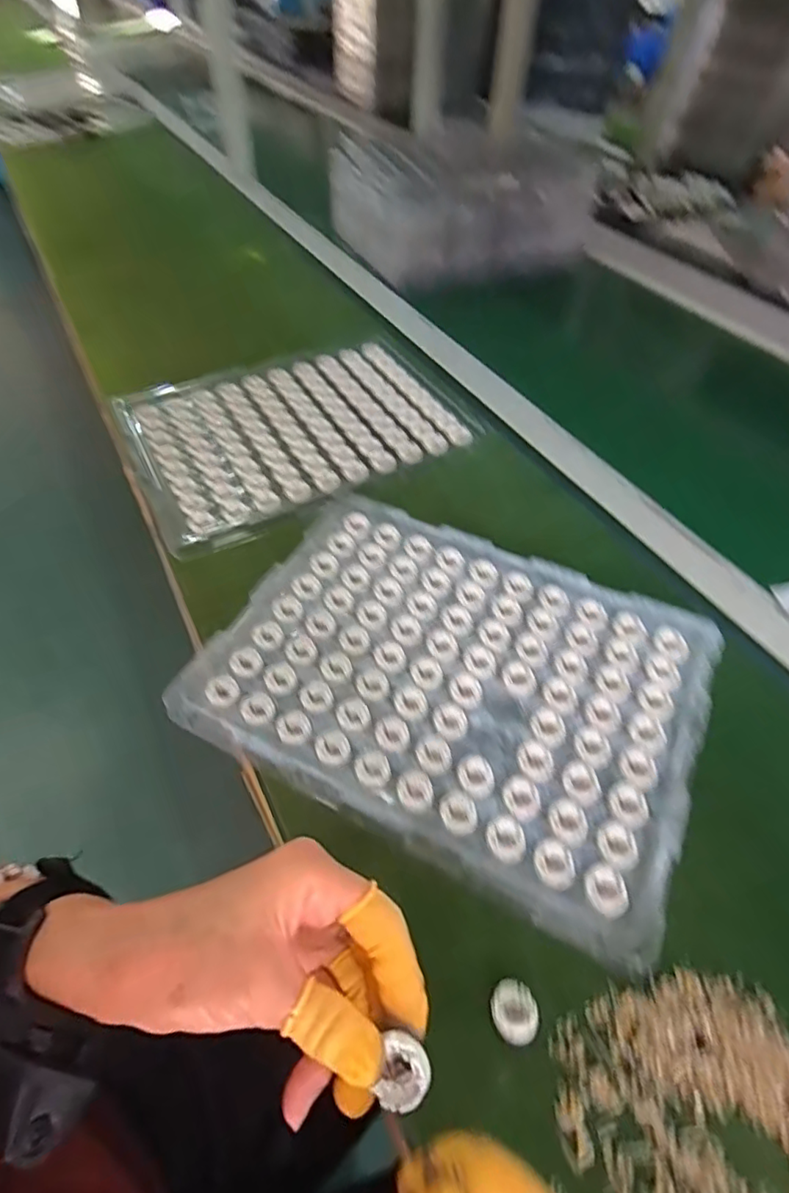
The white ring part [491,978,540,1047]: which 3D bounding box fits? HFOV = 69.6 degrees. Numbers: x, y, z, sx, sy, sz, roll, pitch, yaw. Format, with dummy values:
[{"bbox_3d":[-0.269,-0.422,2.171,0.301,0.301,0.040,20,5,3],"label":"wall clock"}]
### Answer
[{"bbox_3d":[0.064,0.220,0.300,0.024,0.009,0.027,-17,54,-14],"label":"white ring part"}]

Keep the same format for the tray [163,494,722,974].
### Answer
[{"bbox_3d":[0.046,0.054,0.427,0.337,0.013,0.254,23,55,16],"label":"tray"}]

